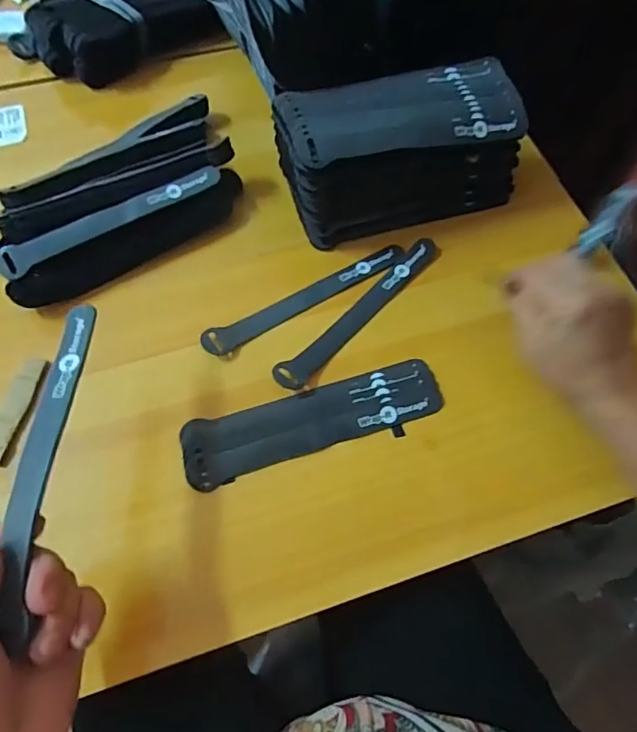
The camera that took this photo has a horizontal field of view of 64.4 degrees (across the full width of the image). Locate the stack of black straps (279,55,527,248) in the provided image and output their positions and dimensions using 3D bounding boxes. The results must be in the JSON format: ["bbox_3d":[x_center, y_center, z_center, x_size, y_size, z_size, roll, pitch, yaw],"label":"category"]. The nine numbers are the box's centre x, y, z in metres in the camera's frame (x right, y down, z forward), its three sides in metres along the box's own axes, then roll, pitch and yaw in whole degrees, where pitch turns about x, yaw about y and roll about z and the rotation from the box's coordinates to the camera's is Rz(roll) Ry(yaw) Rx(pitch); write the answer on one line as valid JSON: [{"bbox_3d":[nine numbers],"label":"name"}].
[{"bbox_3d":[0.066,-0.187,0.443,0.209,0.101,0.090,-19,64,-10],"label":"stack of black straps"}]

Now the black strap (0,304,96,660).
[{"bbox_3d":[-0.153,0.047,0.284,0.023,0.012,0.194,-1,60,-2],"label":"black strap"}]

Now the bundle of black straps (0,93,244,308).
[{"bbox_3d":[-0.180,-0.159,0.465,0.249,0.046,0.139,-36,69,-18],"label":"bundle of black straps"}]

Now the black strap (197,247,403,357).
[{"bbox_3d":[-0.009,-0.061,0.436,0.192,0.009,0.024,-29,67,-15],"label":"black strap"}]

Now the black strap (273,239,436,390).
[{"bbox_3d":[0.036,-0.047,0.427,0.024,0.016,0.190,39,69,18],"label":"black strap"}]

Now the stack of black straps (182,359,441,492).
[{"bbox_3d":[-0.002,0.041,0.387,0.199,0.013,0.049,-16,64,-9],"label":"stack of black straps"}]

